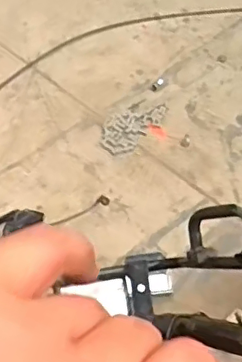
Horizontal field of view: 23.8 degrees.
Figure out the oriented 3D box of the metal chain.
[{"bbox_3d":[0.024,-0.123,1.258,0.088,0.004,0.165,38,67,26],"label":"metal chain"}]

